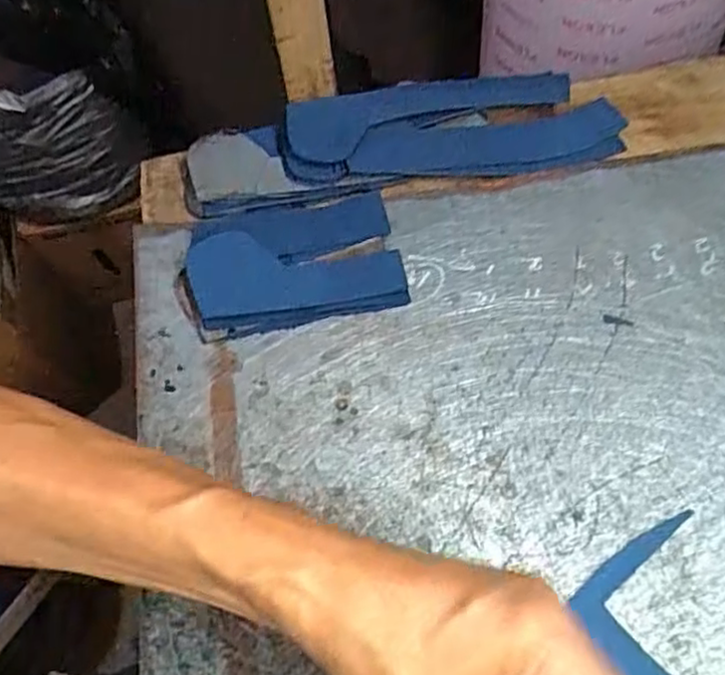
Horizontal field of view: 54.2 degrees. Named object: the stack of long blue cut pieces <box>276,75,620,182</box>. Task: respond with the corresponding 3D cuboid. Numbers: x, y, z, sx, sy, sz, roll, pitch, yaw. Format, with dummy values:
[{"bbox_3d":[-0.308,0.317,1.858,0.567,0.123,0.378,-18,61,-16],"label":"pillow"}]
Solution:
[{"bbox_3d":[0.061,-0.157,0.521,0.258,0.037,0.081,-6,60,0],"label":"stack of long blue cut pieces"}]

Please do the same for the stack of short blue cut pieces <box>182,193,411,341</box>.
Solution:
[{"bbox_3d":[-0.048,-0.051,0.485,0.140,0.014,0.095,-10,62,-3],"label":"stack of short blue cut pieces"}]

